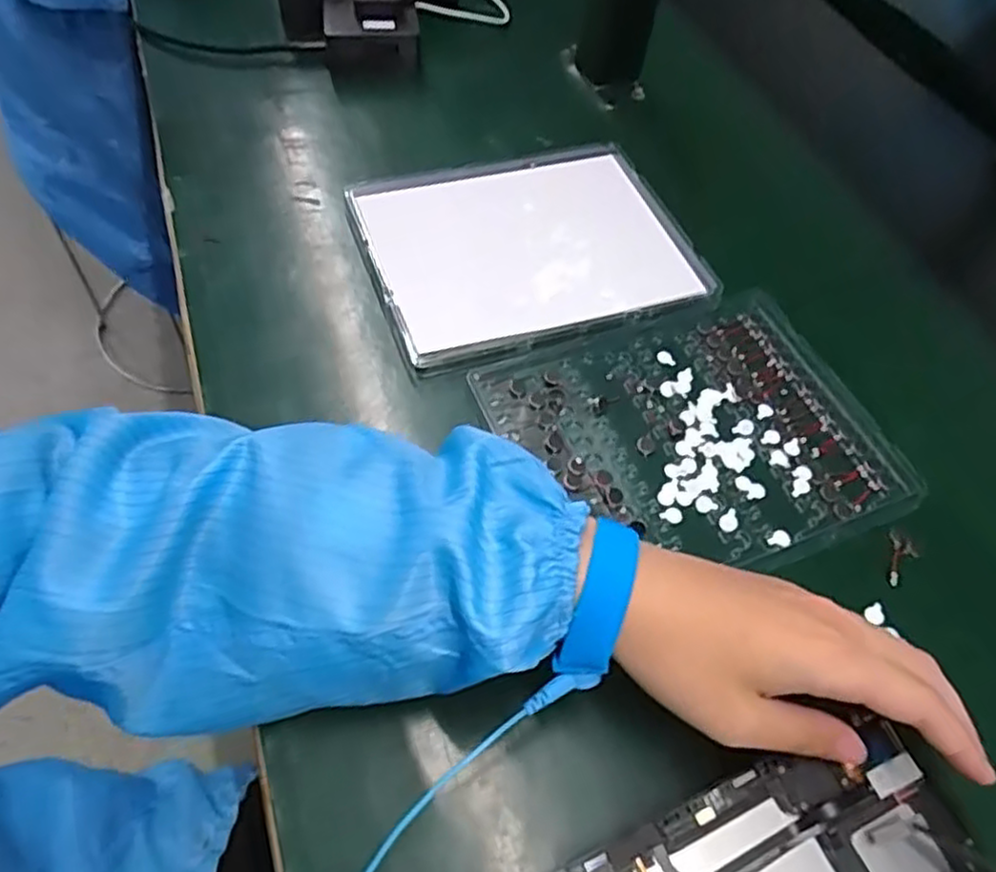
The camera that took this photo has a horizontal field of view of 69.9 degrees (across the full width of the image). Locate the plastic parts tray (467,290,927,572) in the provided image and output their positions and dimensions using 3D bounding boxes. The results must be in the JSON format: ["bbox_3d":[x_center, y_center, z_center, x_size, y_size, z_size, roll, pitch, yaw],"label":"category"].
[{"bbox_3d":[0.117,-0.001,0.412,0.212,0.009,0.167,-18,60,-16],"label":"plastic parts tray"}]

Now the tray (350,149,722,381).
[{"bbox_3d":[0.020,-0.130,0.483,0.210,0.018,0.173,-17,59,-15],"label":"tray"}]

